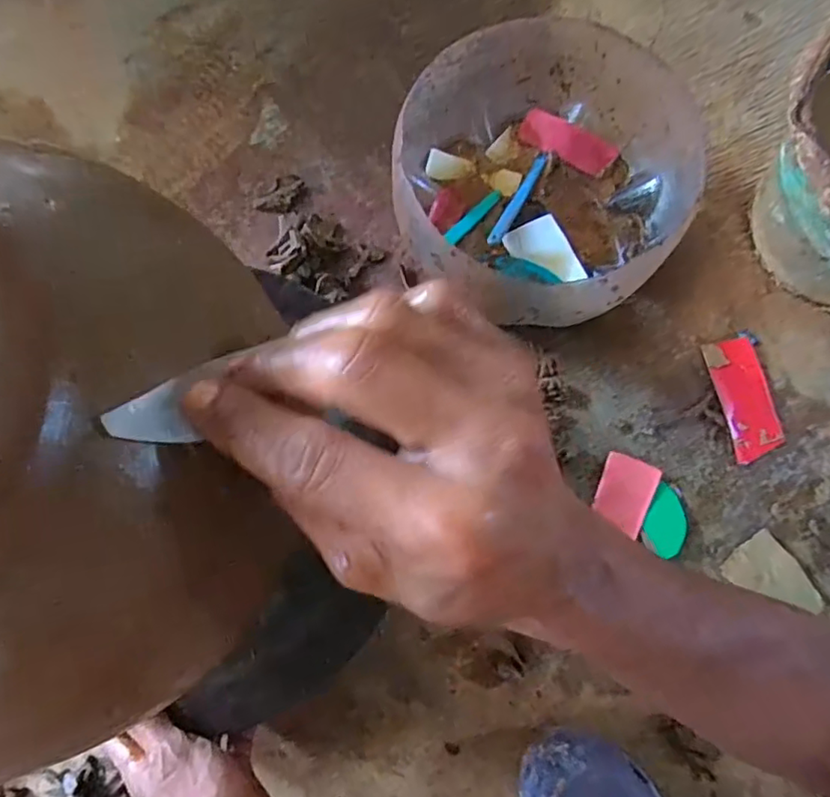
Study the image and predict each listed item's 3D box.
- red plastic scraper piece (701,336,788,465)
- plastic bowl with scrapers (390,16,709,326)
[{"bbox_3d":[0.301,-0.001,0.538,0.049,0.007,0.110,-13,78,-4],"label":"red plastic scraper piece"},{"bbox_3d":[0.113,-0.185,0.526,0.234,0.126,0.253,0,78,-1],"label":"plastic bowl with scrapers"}]

